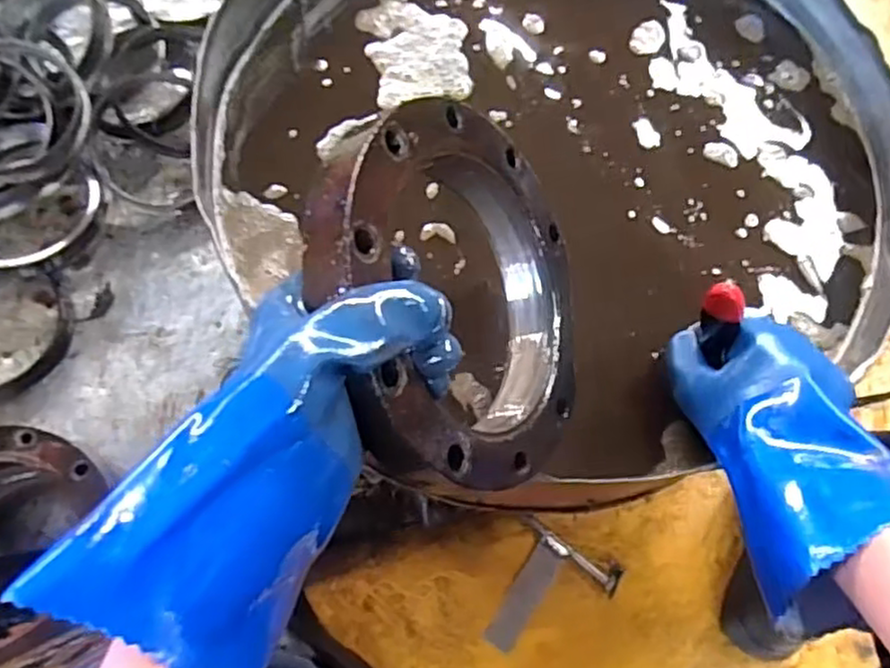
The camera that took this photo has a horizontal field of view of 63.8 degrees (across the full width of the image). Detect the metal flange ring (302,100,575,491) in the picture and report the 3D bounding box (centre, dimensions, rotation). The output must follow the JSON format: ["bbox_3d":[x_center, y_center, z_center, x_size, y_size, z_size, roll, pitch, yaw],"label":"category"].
[{"bbox_3d":[0.011,-0.021,0.420,0.220,0.032,0.217,16,69,-50],"label":"metal flange ring"}]

